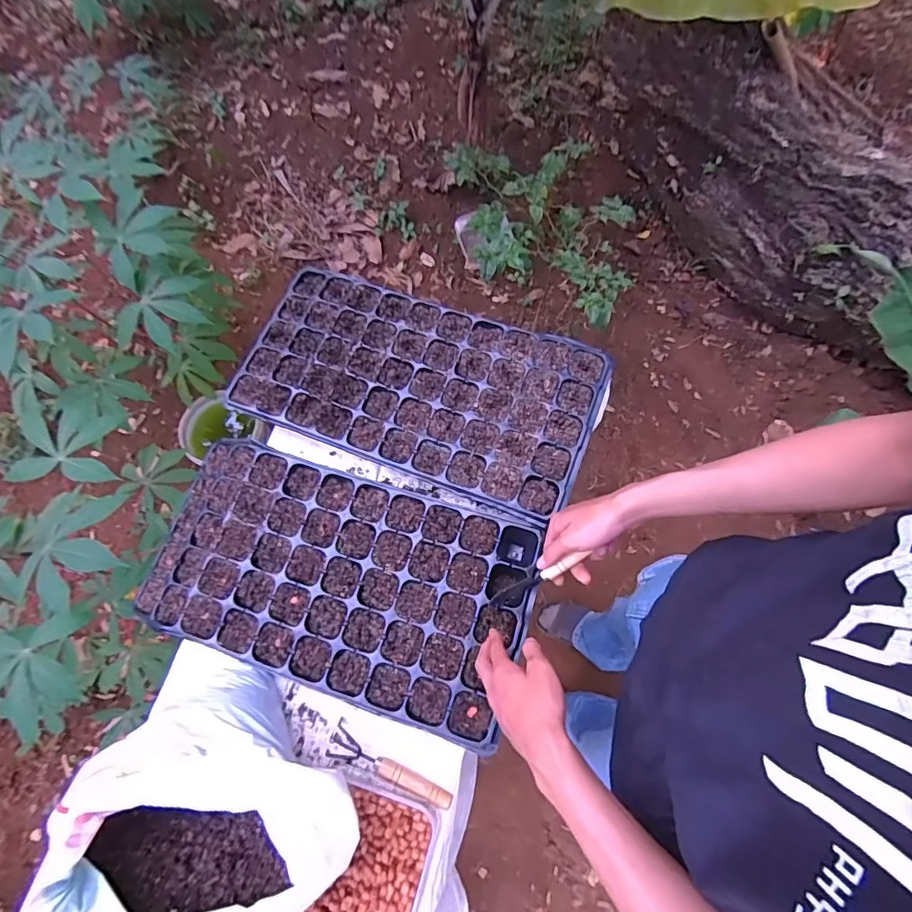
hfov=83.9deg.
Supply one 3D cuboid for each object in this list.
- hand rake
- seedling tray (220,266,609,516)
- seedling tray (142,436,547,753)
[{"bbox_3d":[-0.084,0.380,0.607,0.161,0.024,0.041,26,73,14],"label":"hand rake"},{"bbox_3d":[-0.064,-0.113,0.755,0.526,0.038,0.268,19,71,12],"label":"seedling tray"},{"bbox_3d":[-0.161,0.156,0.676,0.505,0.051,0.268,16,72,7],"label":"seedling tray"}]

